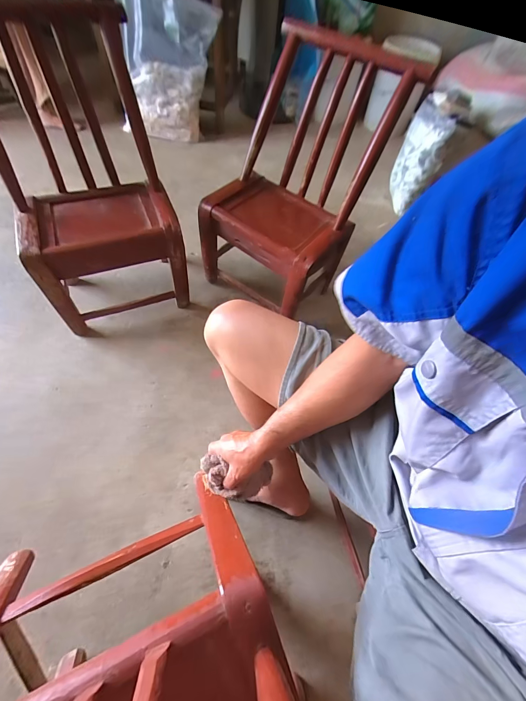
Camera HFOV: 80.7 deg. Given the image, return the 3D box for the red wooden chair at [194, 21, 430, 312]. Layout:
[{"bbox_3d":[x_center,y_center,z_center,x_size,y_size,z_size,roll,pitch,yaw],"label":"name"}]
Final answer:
[{"bbox_3d":[0.069,-0.434,0.878,0.371,0.572,0.378,36,62,16],"label":"red wooden chair"}]

